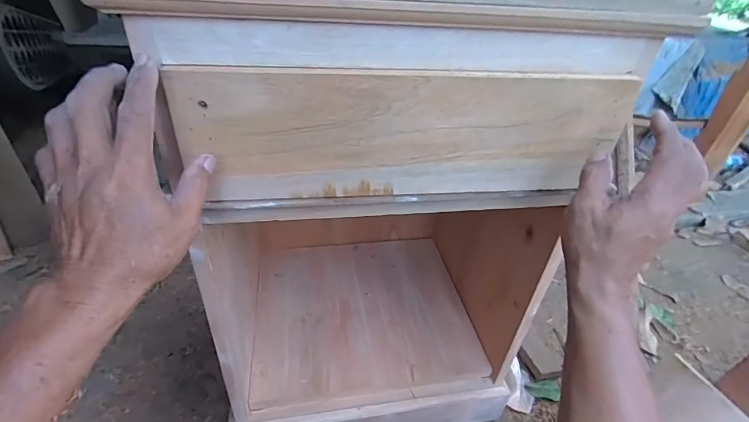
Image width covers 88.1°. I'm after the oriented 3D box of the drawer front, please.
[{"bbox_3d":[0.041,-0.069,0.357,0.403,0.115,0.018,-2,36,-11],"label":"drawer front"}]

